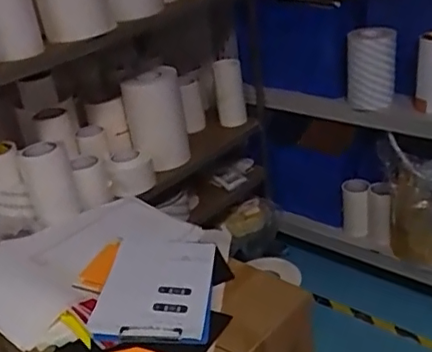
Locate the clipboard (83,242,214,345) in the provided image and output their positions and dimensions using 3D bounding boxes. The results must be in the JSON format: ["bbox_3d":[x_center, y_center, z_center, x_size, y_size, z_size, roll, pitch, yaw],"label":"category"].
[{"bbox_3d":[-0.121,0.223,1.174,0.221,0.014,0.329,-3,28,8],"label":"clipboard"}]

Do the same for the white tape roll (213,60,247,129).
[{"bbox_3d":[0.048,-0.279,1.904,0.090,0.204,0.090,-6,28,3],"label":"white tape roll"}]

